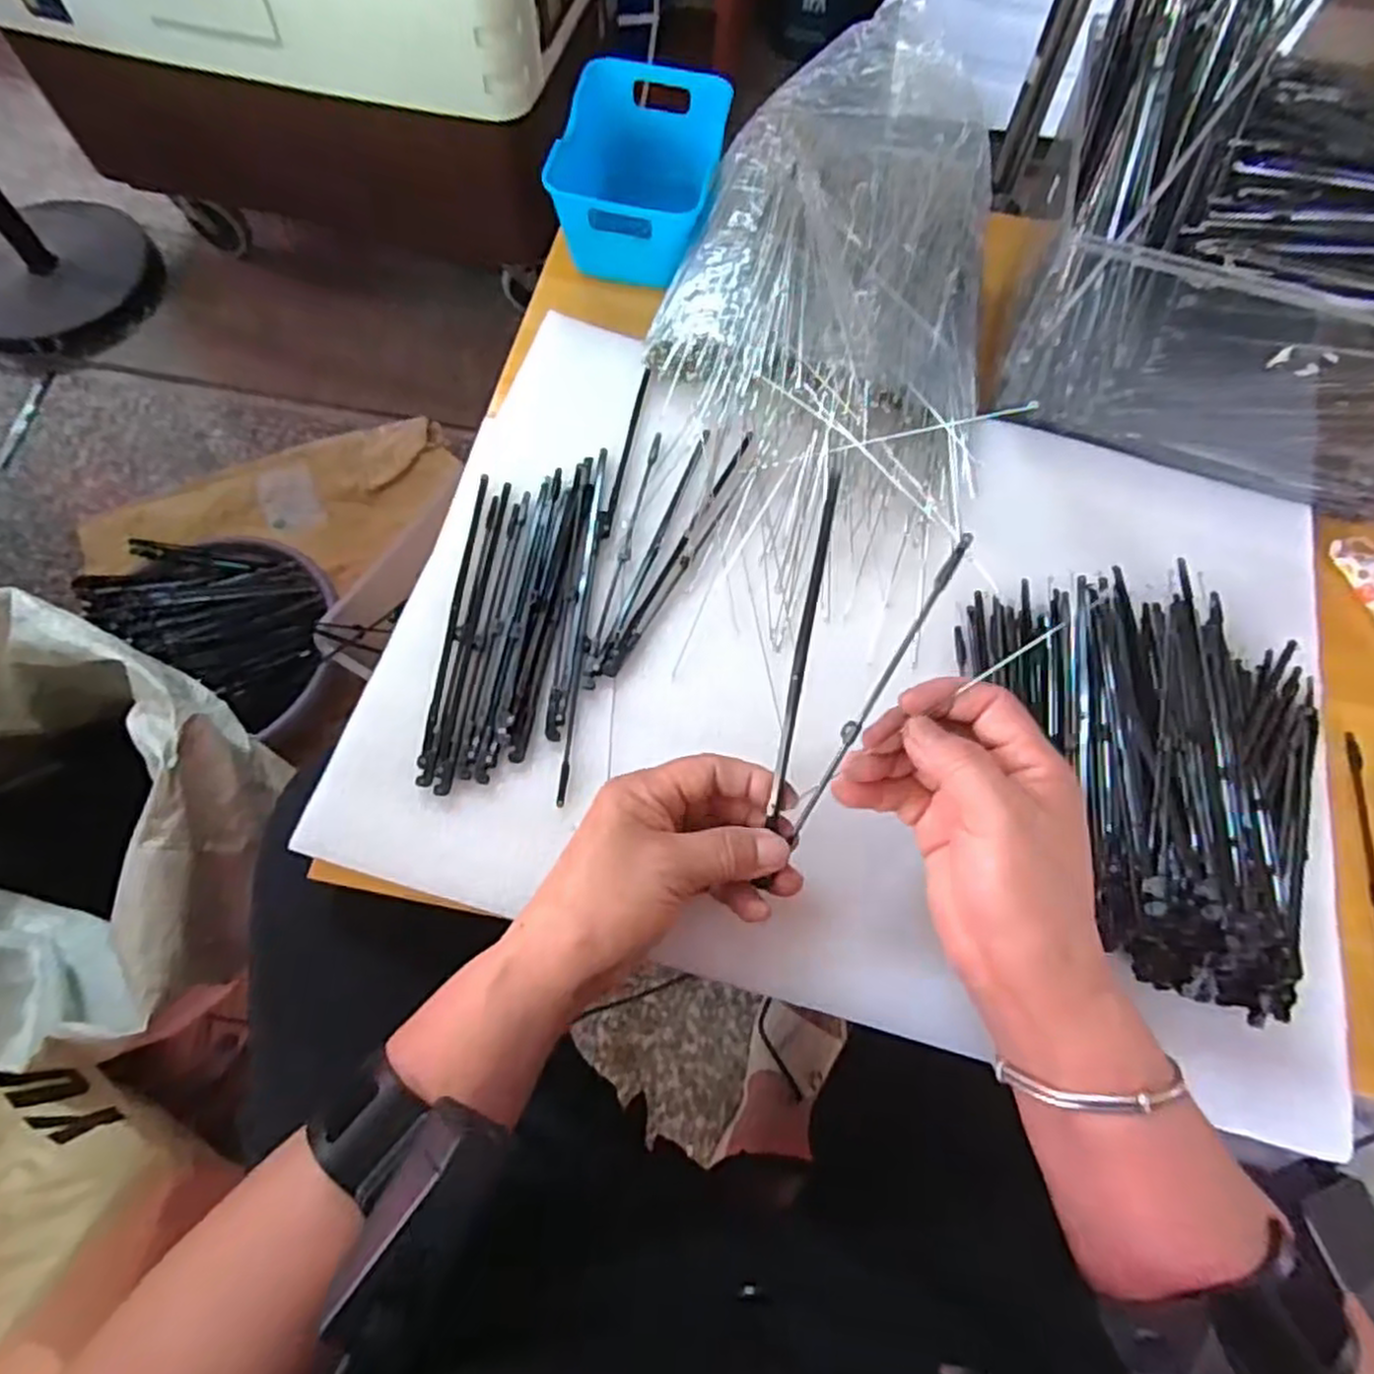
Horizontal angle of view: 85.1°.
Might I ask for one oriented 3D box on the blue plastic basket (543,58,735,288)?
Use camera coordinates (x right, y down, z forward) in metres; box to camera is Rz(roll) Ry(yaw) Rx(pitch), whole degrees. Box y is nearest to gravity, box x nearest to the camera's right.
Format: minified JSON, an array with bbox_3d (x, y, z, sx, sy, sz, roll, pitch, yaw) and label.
[{"bbox_3d":[-0.031,-0.359,0.531,0.106,0.064,0.158,9,67,2],"label":"blue plastic basket"}]

